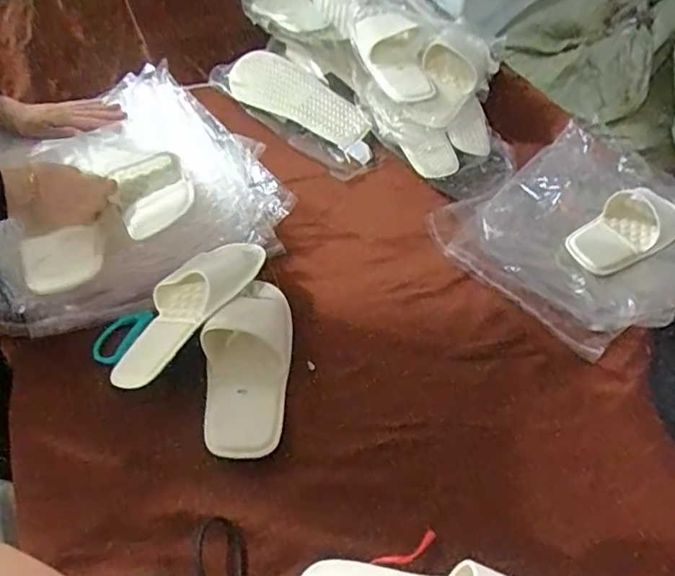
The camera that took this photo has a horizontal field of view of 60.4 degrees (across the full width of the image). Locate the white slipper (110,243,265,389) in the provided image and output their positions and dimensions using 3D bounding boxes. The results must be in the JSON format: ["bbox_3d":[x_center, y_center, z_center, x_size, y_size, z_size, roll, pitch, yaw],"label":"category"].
[{"bbox_3d":[-0.178,0.020,0.685,0.092,0.064,0.231,31,53,20],"label":"white slipper"}]

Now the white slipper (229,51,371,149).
[{"bbox_3d":[-0.068,-0.315,0.973,0.268,0.045,0.122,32,81,12],"label":"white slipper"}]

